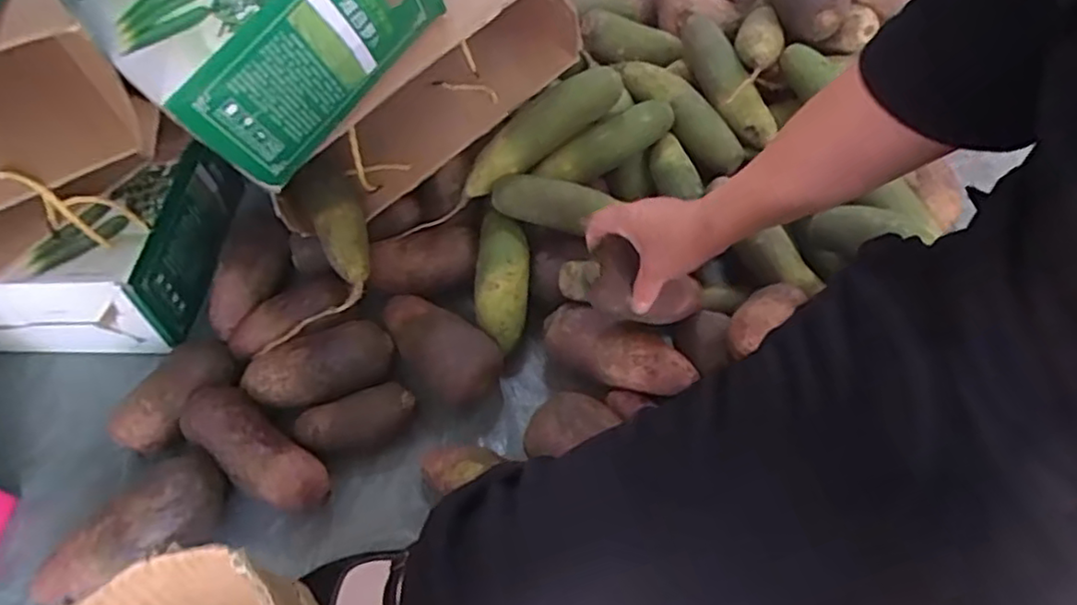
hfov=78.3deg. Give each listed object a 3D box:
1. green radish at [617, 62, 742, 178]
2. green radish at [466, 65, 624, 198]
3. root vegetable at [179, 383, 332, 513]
[{"bbox_3d":[0.171,-0.236,0.811,0.054,0.041,0.195,-37,77,-22],"label":"green radish"},{"bbox_3d":[-0.004,-0.203,0.759,0.215,0.049,0.061,-36,60,2],"label":"green radish"},{"bbox_3d":[-0.278,0.148,0.653,0.169,0.061,0.061,33,62,21],"label":"root vegetable"}]

